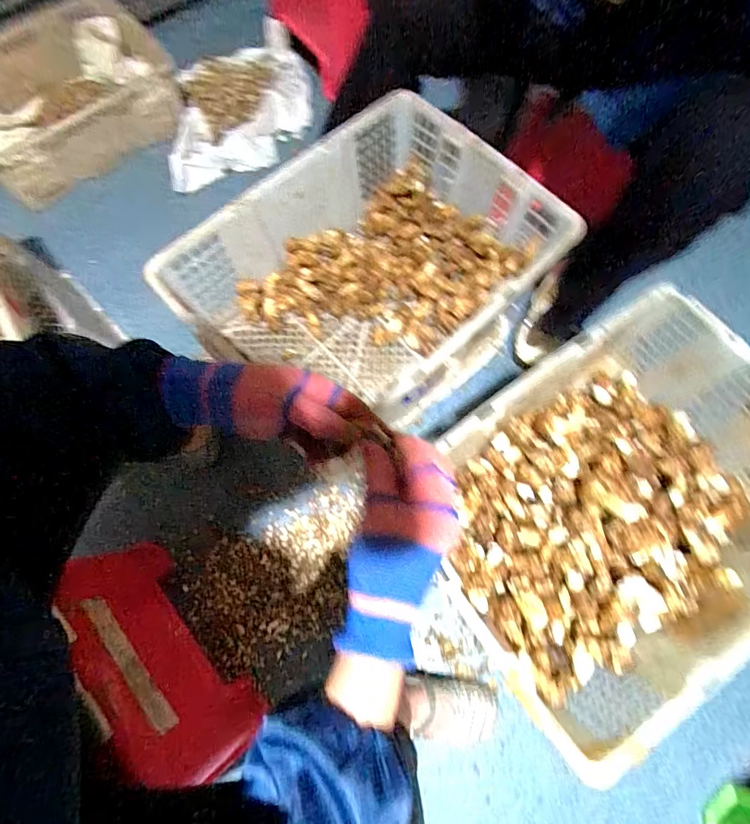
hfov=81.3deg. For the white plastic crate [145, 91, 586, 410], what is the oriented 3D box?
[{"bbox_3d":[-0.010,-0.193,0.640,0.467,0.161,0.357,-42,76,-13],"label":"white plastic crate"}]

